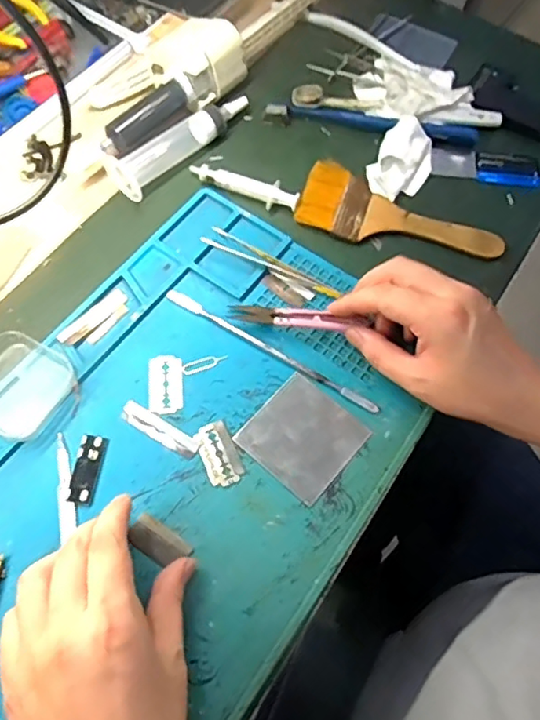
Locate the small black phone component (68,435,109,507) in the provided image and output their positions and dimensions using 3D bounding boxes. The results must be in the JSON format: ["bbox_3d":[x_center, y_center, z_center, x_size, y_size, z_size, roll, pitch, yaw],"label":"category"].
[{"bbox_3d":[-0.116,0.069,0.366,0.016,0.004,0.044,7,64,1],"label":"small black phone component"}]

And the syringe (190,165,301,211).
[{"bbox_3d":[-0.021,-0.143,0.471,0.093,0.009,0.019,21,65,7],"label":"syringe"}]

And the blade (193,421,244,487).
[{"bbox_3d":[-0.033,0.061,0.375,0.023,0.004,0.042,-22,67,-13],"label":"blade"}]

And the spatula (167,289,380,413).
[{"bbox_3d":[0.000,-0.008,0.410,0.172,0.004,0.010,30,66,11],"label":"spatula"}]

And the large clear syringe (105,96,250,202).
[{"bbox_3d":[-0.075,-0.187,0.484,0.037,0.026,0.134,40,69,15],"label":"large clear syringe"}]

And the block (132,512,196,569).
[{"bbox_3d":[-0.067,0.110,0.349,0.037,0.004,0.020,32,67,12],"label":"block"}]

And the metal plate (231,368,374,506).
[{"bbox_3d":[0.022,0.049,0.382,0.067,0.004,0.066,39,69,15],"label":"metal plate"}]

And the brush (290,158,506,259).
[{"bbox_3d":[0.107,-0.119,0.470,0.163,0.009,0.065,16,64,5],"label":"brush"}]

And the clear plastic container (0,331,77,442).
[{"bbox_3d":[-0.168,0.016,0.383,0.061,0.018,0.064,28,66,10],"label":"clear plastic container"}]

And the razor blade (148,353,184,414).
[{"bbox_3d":[-0.072,0.016,0.396,0.023,0.004,0.042,-5,64,-5],"label":"razor blade"}]

